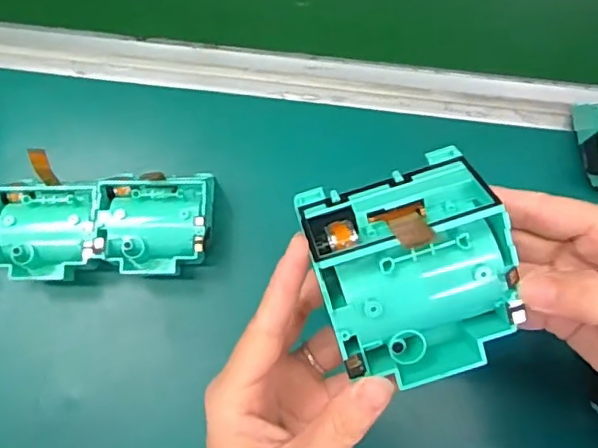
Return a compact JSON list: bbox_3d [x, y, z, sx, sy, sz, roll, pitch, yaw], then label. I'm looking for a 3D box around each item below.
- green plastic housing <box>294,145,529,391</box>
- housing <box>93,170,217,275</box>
[{"bbox_3d":[0.046,0.023,0.238,0.075,0.046,0.084,-16,110,-1],"label":"green plastic housing"},{"bbox_3d":[-0.100,0.001,0.419,0.073,0.048,0.072,-2,76,1],"label":"housing"}]

